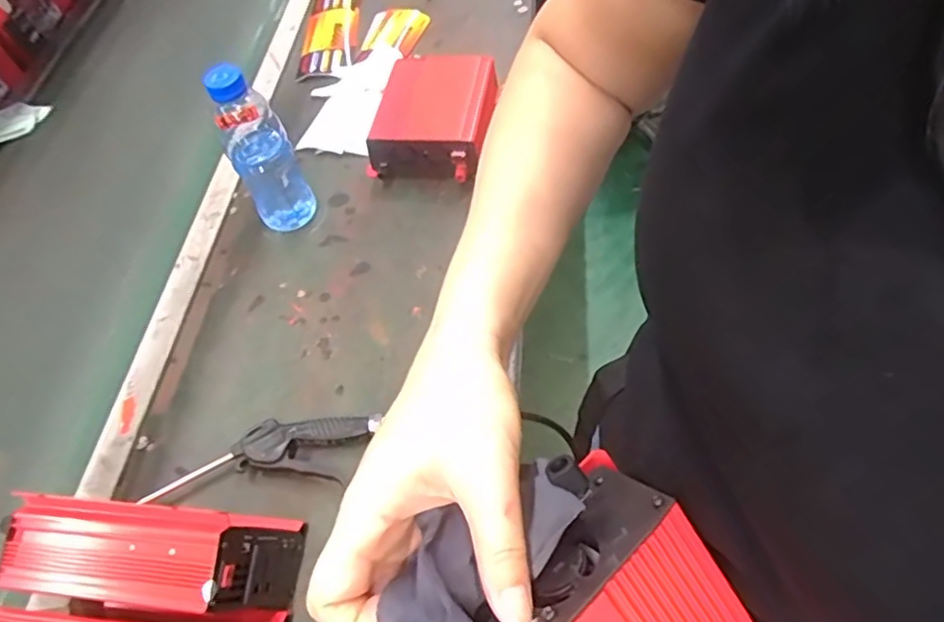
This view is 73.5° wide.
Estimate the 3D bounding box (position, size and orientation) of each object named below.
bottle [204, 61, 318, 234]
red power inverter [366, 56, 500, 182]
[{"bbox_3d":[-0.243,-0.182,0.739,0.069,0.208,0.061,-29,56,-12],"label":"bottle"},{"bbox_3d":[-0.045,-0.256,0.844,0.139,0.080,0.189,6,56,13],"label":"red power inverter"}]

